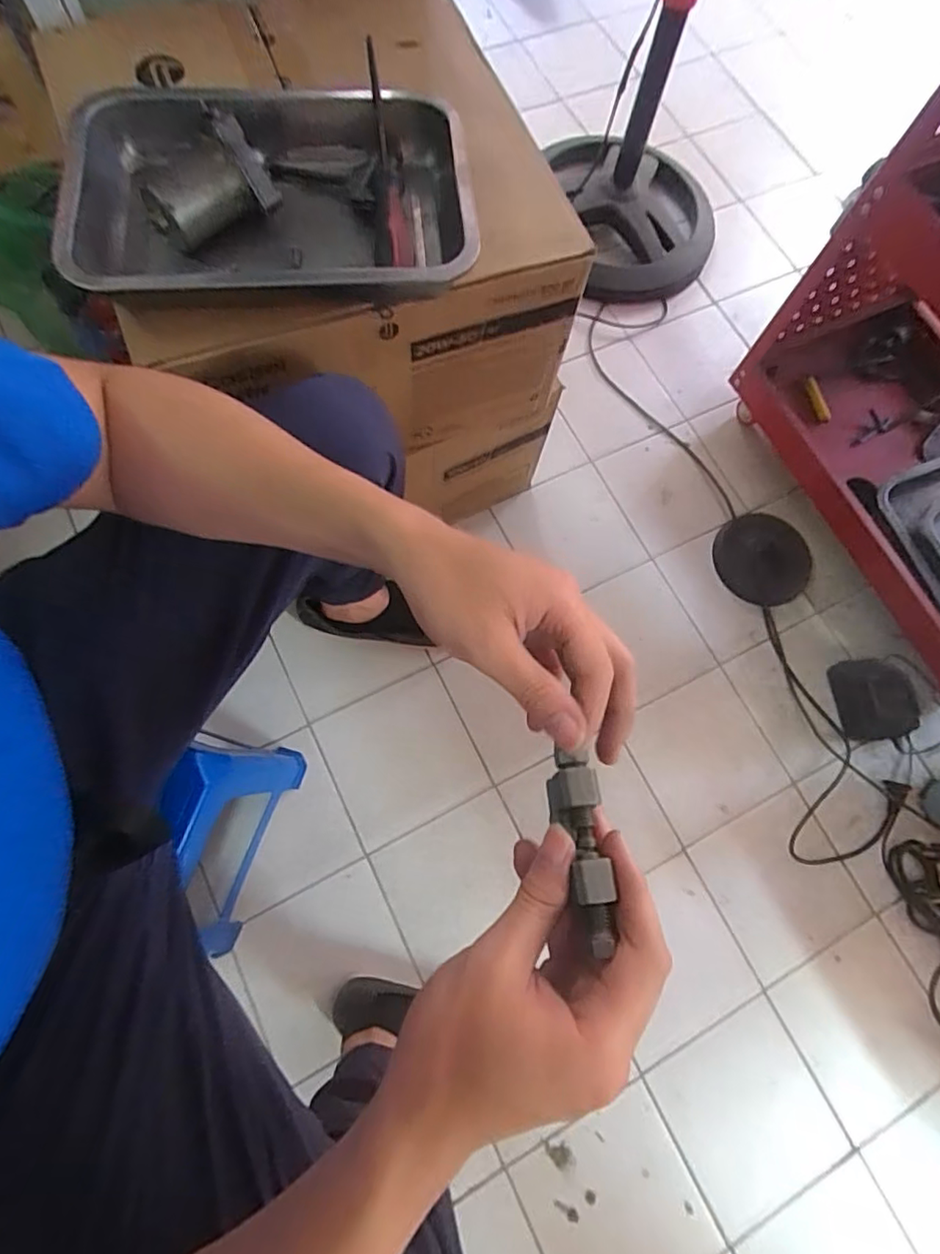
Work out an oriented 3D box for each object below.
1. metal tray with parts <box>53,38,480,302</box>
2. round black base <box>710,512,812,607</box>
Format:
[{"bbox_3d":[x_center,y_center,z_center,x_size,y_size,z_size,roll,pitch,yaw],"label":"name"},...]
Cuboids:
[{"bbox_3d":[-0.154,-0.351,0.463,0.299,0.073,0.215,-6,75,-5],"label":"metal tray with parts"},{"bbox_3d":[0.485,-0.114,0.948,0.150,0.019,0.157,7,74,-1],"label":"round black base"}]

